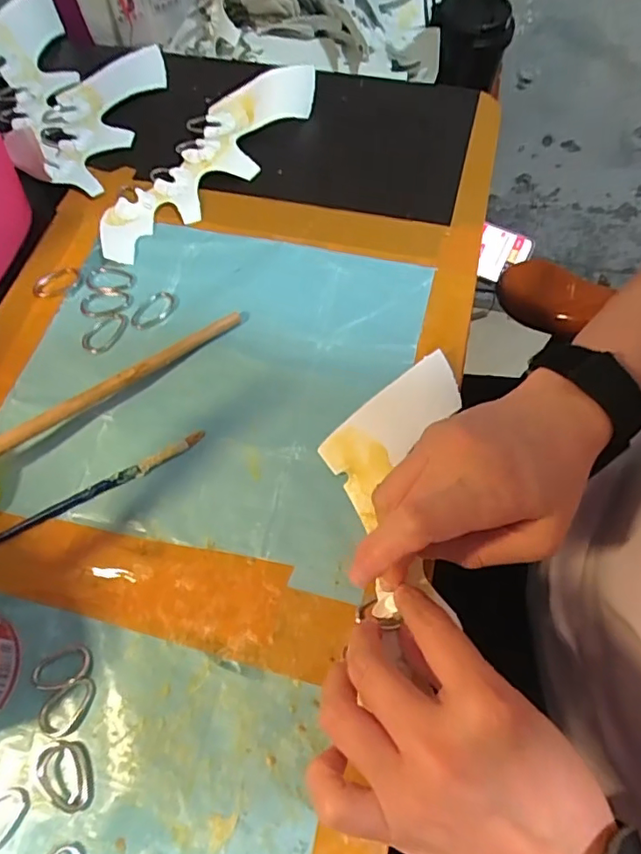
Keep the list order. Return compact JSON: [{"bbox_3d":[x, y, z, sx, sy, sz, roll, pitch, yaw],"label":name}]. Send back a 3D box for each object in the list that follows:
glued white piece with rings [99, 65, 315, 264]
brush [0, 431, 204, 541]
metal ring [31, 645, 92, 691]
[{"bbox_3d":[-0.088,-0.216,0.429,0.064,0.025,0.231,30,67,13],"label":"glued white piece with rings"},{"bbox_3d":[-0.142,0.043,0.314,0.164,0.005,0.009,-28,67,-14],"label":"brush"},{"bbox_3d":[-0.130,0.121,0.276,0.030,0.004,0.017,-21,66,-11],"label":"metal ring"}]

